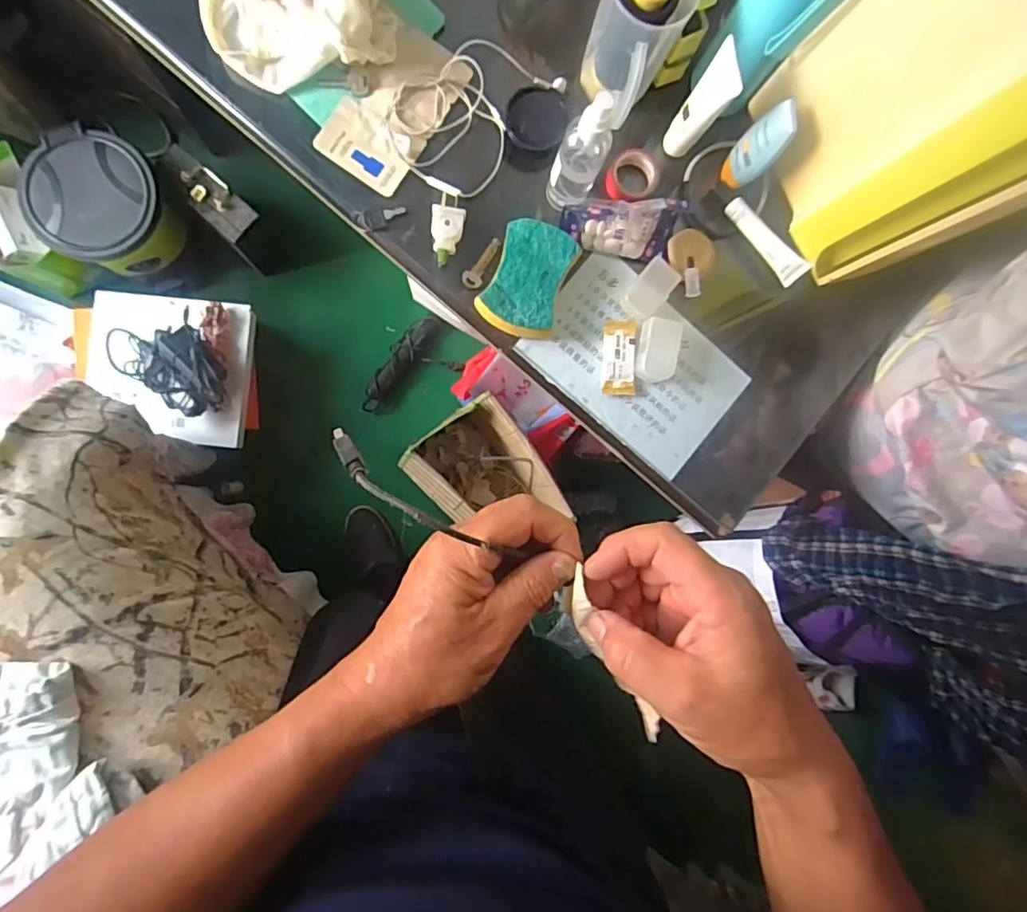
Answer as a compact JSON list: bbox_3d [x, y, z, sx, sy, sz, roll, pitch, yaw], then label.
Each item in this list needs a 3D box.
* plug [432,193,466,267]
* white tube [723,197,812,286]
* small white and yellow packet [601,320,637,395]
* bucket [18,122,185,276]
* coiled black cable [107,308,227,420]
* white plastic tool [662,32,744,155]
[{"bbox_3d":[-0.062,-0.215,0.537,0.032,0.013,0.067,0,89,-7],"label":"plug"},{"bbox_3d":[0.254,-0.217,0.571,0.101,0.019,0.027,50,128,4],"label":"white tube"},{"bbox_3d":[0.106,-0.098,0.565,0.034,0.008,0.073,0,89,-7],"label":"small white and yellow packet"},{"bbox_3d":[-0.764,-0.461,1.094,0.210,0.222,0.210,0,89,-7],"label":"bucket"},{"bbox_3d":[-0.640,-0.170,1.048,0.157,0.046,0.206,-34,93,-6],"label":"coiled black cable"},{"bbox_3d":[0.171,-0.315,0.512,0.033,0.109,0.026,36,85,-5],"label":"white plastic tool"}]

